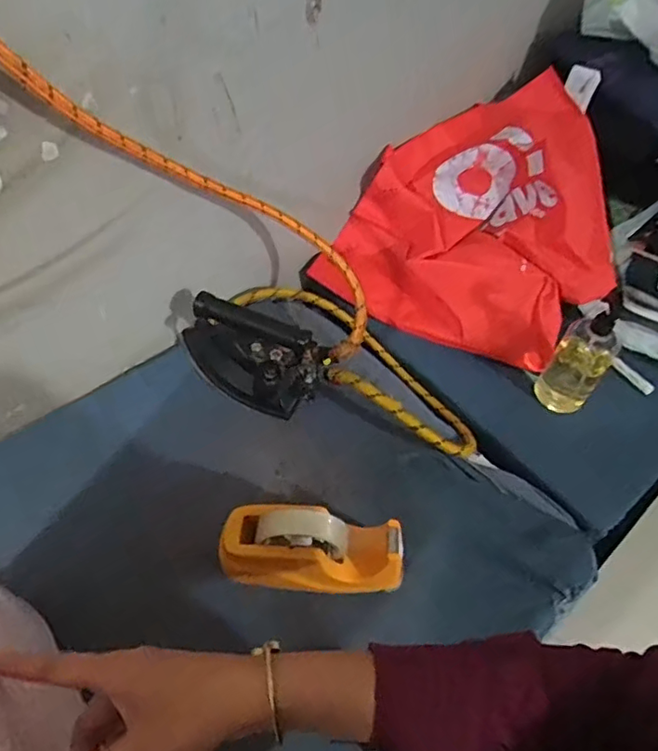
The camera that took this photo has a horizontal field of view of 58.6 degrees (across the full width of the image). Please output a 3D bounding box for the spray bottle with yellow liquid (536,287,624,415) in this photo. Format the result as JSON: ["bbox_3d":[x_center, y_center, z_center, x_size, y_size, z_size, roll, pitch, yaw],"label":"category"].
[{"bbox_3d":[0.359,-0.036,0.813,0.074,0.208,0.069,34,58,18],"label":"spray bottle with yellow liquid"}]

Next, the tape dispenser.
[{"bbox_3d":[-0.019,0.192,0.638,0.193,0.104,0.064,7,54,0],"label":"tape dispenser"}]

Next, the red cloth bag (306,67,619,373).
[{"bbox_3d":[0.263,-0.232,0.937,0.371,0.112,0.461,42,90,7],"label":"red cloth bag"}]

